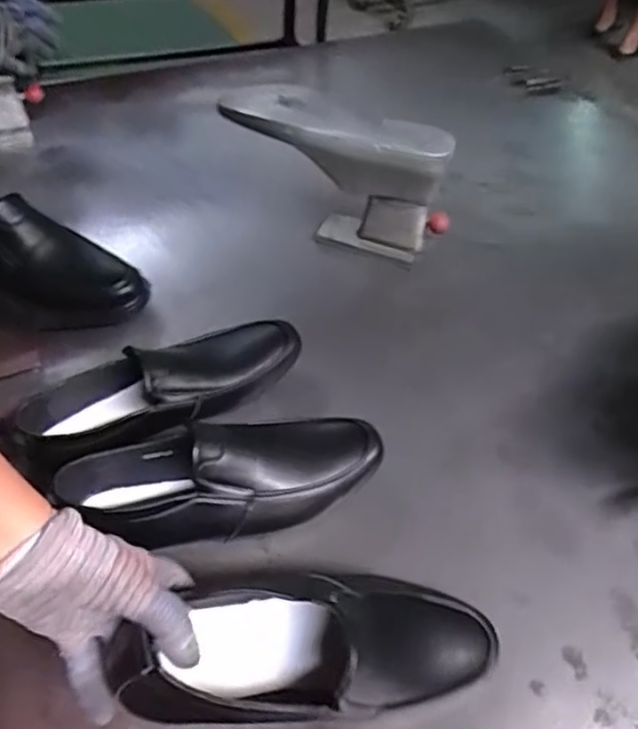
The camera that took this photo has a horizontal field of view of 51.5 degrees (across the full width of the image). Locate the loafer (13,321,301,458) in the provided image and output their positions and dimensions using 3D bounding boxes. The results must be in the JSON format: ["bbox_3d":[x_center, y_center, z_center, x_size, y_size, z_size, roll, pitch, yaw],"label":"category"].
[{"bbox_3d":[-0.155,0.013,0.690,0.296,0.081,0.111,-21,54,-21],"label":"loafer"}]

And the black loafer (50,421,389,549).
[{"bbox_3d":[-0.084,0.106,0.621,0.295,0.078,0.100,-6,50,-9],"label":"black loafer"}]

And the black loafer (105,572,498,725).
[{"bbox_3d":[0.008,0.202,0.476,0.290,0.098,0.095,4,47,-22],"label":"black loafer"}]

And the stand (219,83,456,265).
[{"bbox_3d":[0.016,-0.247,0.879,0.308,0.196,0.084,20,51,13],"label":"stand"}]

